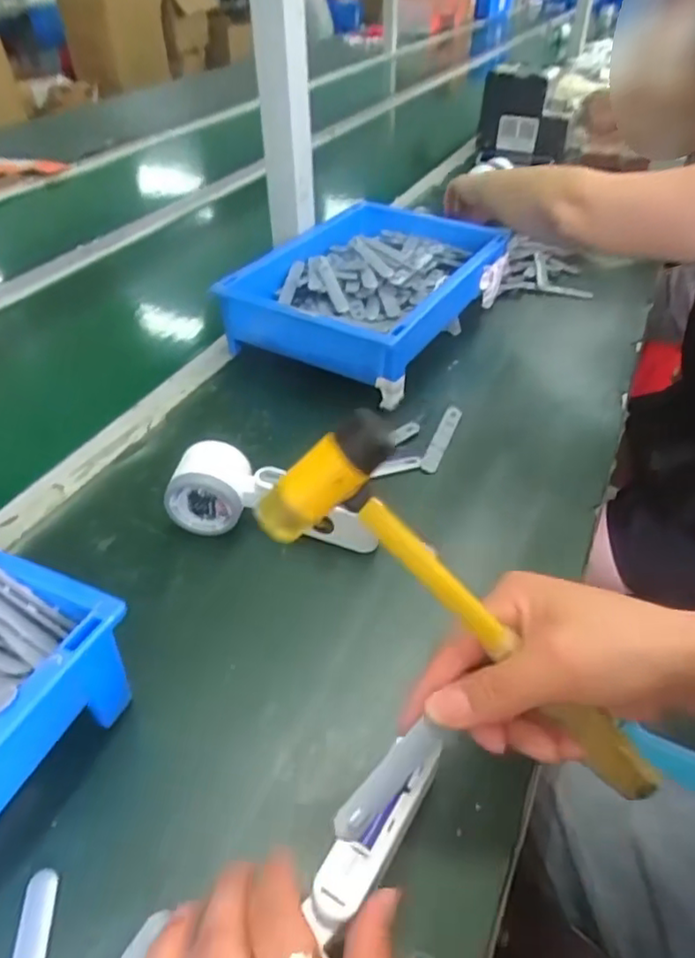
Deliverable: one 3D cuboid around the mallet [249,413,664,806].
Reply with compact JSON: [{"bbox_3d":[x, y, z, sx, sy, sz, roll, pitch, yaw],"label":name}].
[{"bbox_3d":[0.070,0.078,0.295,0.261,0.060,0.025,44,41,-19],"label":"mallet"}]

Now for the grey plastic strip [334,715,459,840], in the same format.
[{"bbox_3d":[0.020,0.135,0.284,0.063,0.004,0.015,-38,54,-18],"label":"grey plastic strip"}]

